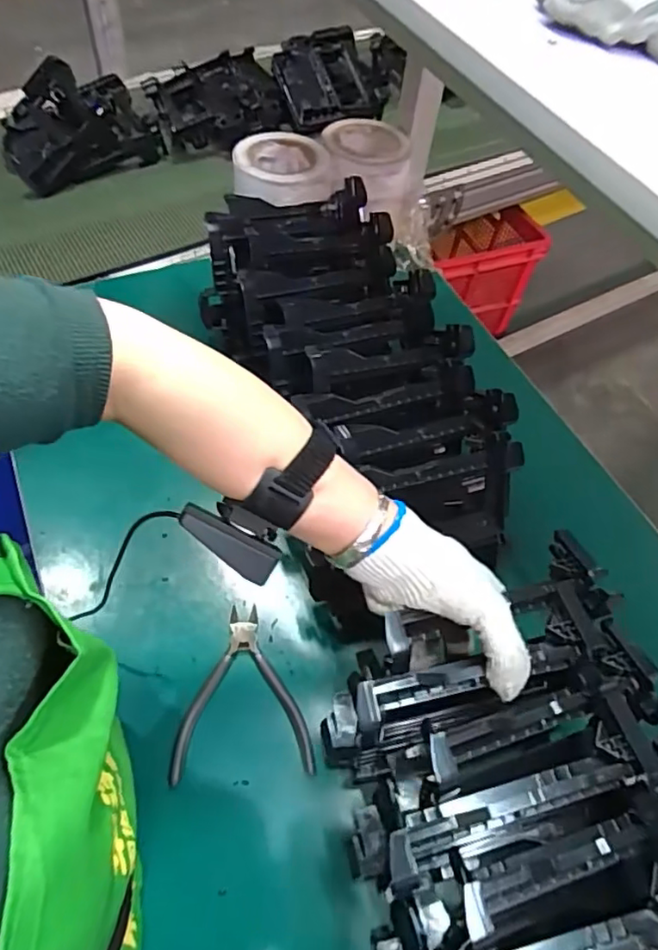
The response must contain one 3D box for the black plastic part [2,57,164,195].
[{"bbox_3d":[-0.406,-0.558,0.940,0.221,0.105,0.166,-31,63,-23],"label":"black plastic part"}]

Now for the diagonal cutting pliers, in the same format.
[{"bbox_3d":[-0.075,0.183,0.511,0.113,0.006,0.140,-2,56,-6],"label":"diagonal cutting pliers"}]

